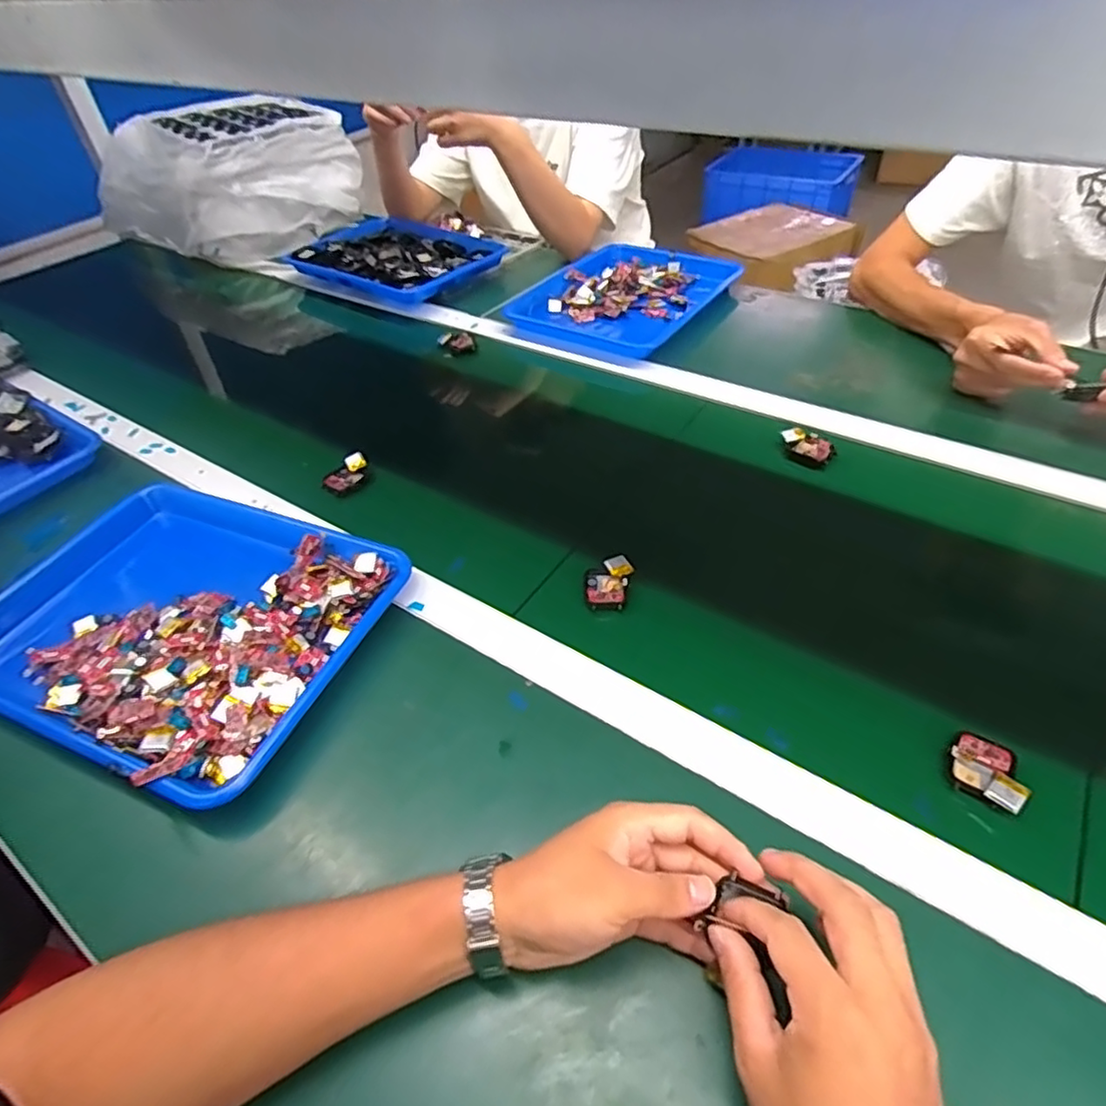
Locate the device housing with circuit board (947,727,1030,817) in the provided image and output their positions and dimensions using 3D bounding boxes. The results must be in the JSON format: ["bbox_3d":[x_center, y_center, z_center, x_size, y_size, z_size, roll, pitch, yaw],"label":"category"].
[{"bbox_3d":[0.288,0.144,0.424,0.046,0.015,0.045,32,56,30],"label":"device housing with circuit board"}]

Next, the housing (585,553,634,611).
[{"bbox_3d":[0.049,0.026,0.563,0.037,0.016,0.055,11,48,15],"label":"housing"}]

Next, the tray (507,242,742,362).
[{"bbox_3d":[0.099,-0.389,0.956,0.264,0.037,0.297,25,52,26],"label":"tray"}]

